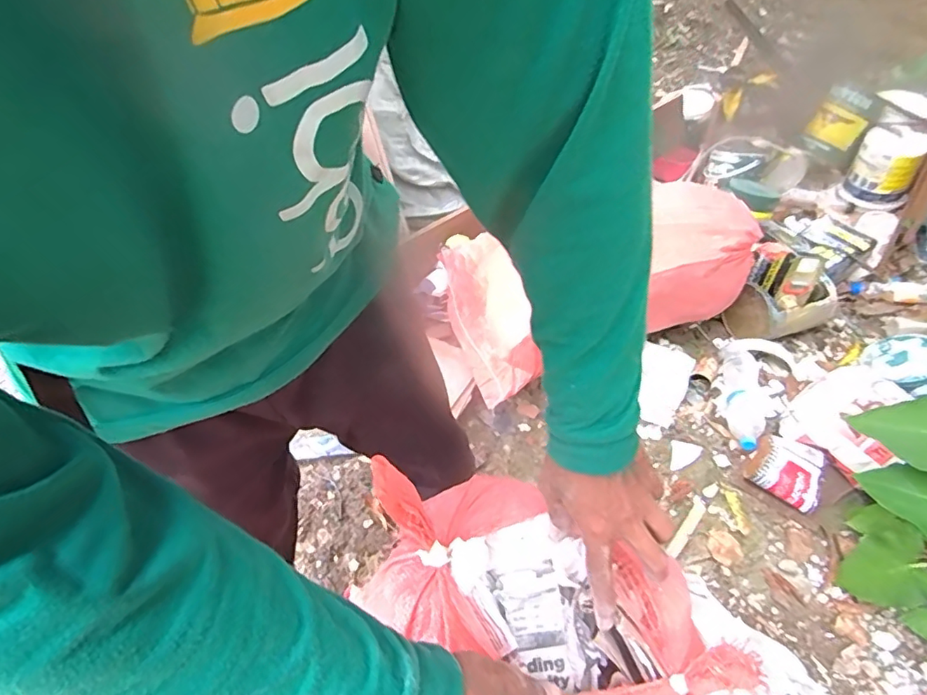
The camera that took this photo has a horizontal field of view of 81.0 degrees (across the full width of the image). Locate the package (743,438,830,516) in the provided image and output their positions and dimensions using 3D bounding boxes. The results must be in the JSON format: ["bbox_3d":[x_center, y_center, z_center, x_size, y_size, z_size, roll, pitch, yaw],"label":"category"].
[{"bbox_3d":[0.681,0.258,1.143,0.141,0.077,0.127,29,63,22],"label":"package"}]

